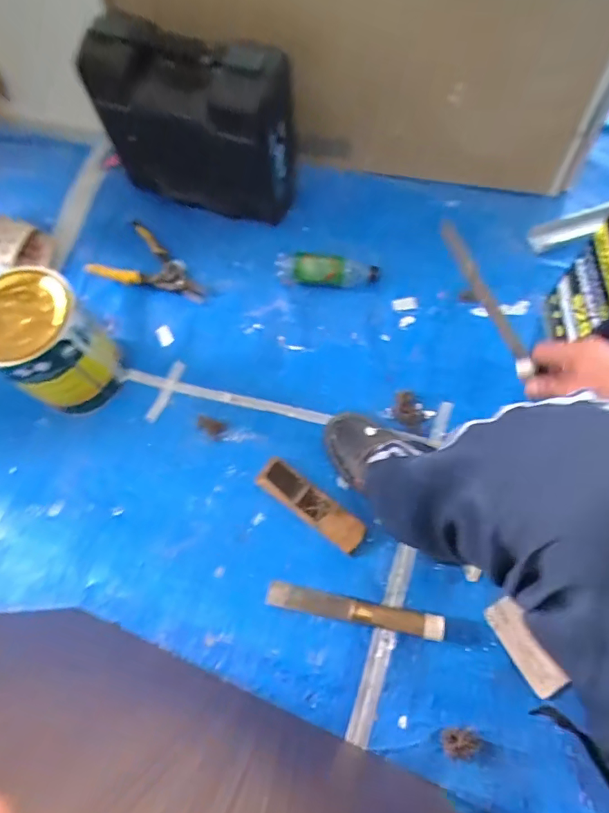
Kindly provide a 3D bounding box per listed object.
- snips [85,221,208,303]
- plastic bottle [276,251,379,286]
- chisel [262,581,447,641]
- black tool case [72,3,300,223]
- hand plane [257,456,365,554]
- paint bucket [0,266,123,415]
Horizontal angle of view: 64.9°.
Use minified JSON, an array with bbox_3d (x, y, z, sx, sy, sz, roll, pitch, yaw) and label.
[{"bbox_3d":[-0.292,-0.289,0.946,0.227,0.034,0.126,12,68,7],"label":"snips"},{"bbox_3d":[0.043,-0.260,0.915,0.193,0.053,0.051,9,68,5],"label":"plastic bottle"},{"bbox_3d":[0.072,0.296,0.699,0.253,0.029,0.034,10,68,6],"label":"chisel"},{"bbox_3d":[-0.187,-0.495,0.859,0.331,0.292,0.134,21,72,10],"label":"black tool case"},{"bbox_3d":[0.010,0.151,0.746,0.188,0.062,0.052,34,72,15],"label":"hand plane"},{"bbox_3d":[-0.412,-0.096,0.780,0.153,0.207,0.152,-1,67,1],"label":"paint bucket"}]

